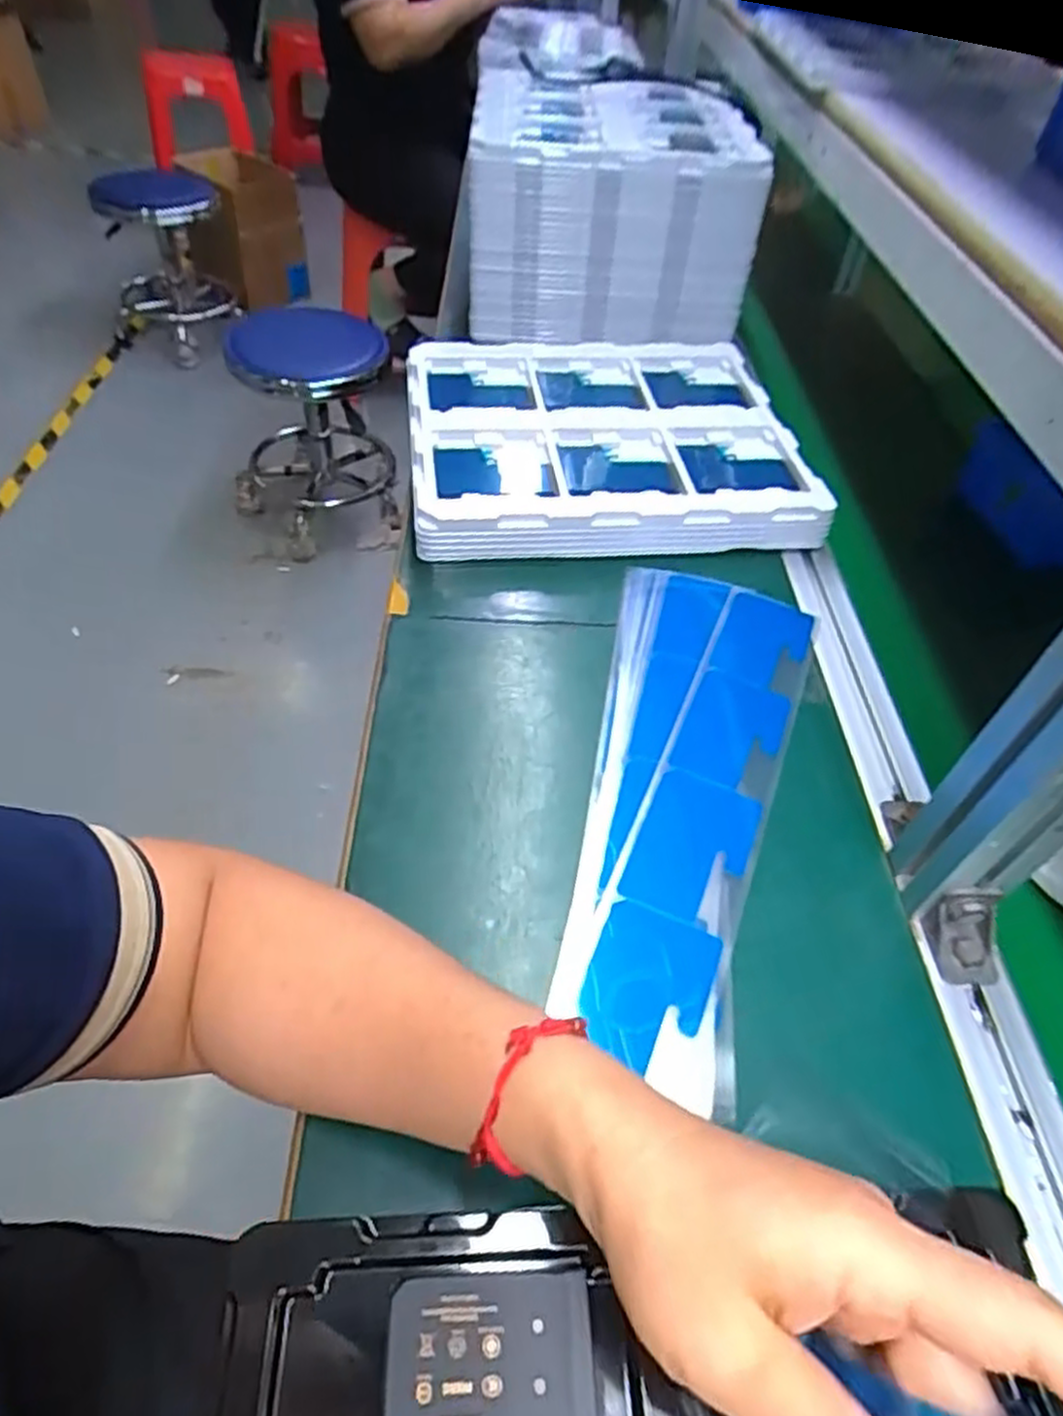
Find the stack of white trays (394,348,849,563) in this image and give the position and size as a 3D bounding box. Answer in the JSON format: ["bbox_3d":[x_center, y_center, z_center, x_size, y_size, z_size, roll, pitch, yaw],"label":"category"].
[{"bbox_3d":[0.055,-0.232,0.658,0.315,0.055,0.278,-2,50,-8],"label":"stack of white trays"}]

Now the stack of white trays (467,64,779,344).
[{"bbox_3d":[0.080,-0.505,0.775,0.267,0.181,0.259,5,49,-1],"label":"stack of white trays"}]

